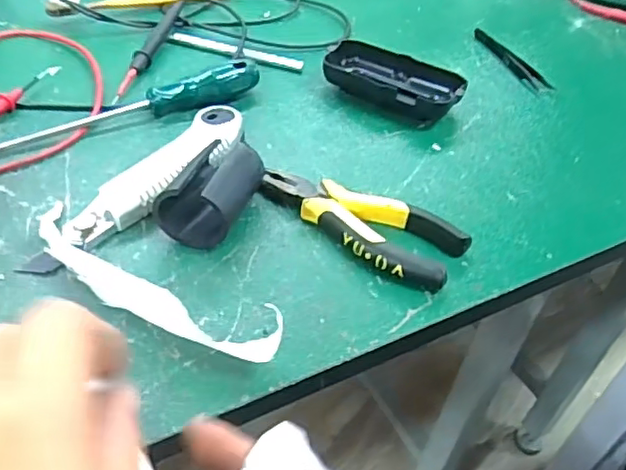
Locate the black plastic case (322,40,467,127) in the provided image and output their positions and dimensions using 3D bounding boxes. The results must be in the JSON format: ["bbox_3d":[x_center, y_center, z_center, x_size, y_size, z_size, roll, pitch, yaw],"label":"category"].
[{"bbox_3d":[0.061,-0.119,0.487,0.106,0.028,0.050,27,48,20],"label":"black plastic case"}]

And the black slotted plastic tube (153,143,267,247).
[{"bbox_3d":[-0.060,-0.023,0.362,0.045,0.043,0.075,15,45,8],"label":"black slotted plastic tube"}]

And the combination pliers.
[{"bbox_3d":[0.029,-0.011,0.379,0.128,0.018,0.054,30,49,22],"label":"combination pliers"}]

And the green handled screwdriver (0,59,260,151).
[{"bbox_3d":[-0.135,-0.093,0.436,0.208,0.026,0.024,-17,49,-23],"label":"green handled screwdriver"}]

